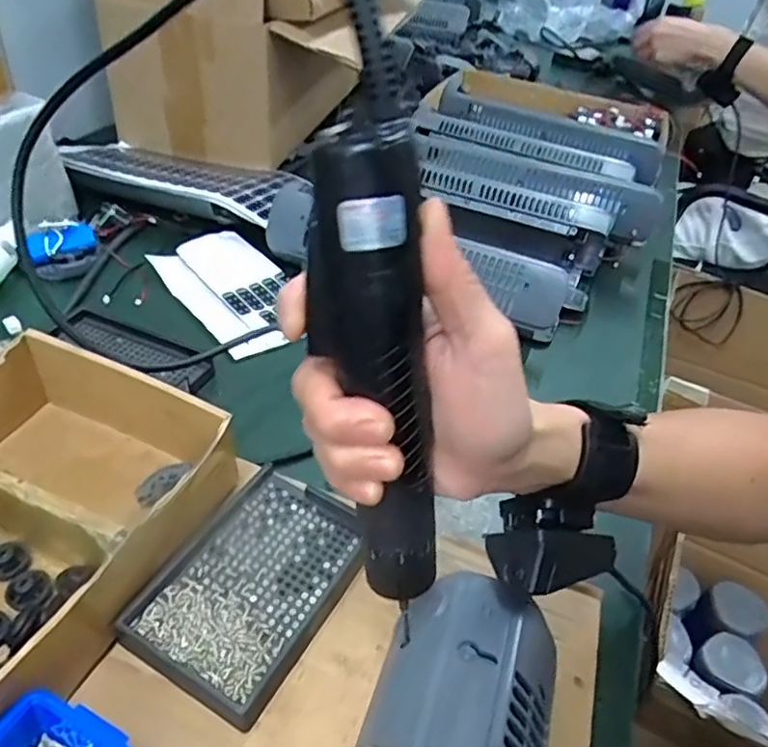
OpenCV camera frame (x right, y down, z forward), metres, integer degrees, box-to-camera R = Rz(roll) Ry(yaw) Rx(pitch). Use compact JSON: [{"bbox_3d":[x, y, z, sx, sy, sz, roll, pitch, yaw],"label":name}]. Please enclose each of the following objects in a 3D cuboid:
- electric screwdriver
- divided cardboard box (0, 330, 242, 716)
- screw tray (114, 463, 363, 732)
[{"bbox_3d":[0.000,0.009,0.250,0.033,0.201,0.034,-23,29,-31],"label":"electric screwdriver"},{"bbox_3d":[-0.211,0.081,0.363,0.172,0.069,0.206,20,42,14],"label":"divided cardboard box"},{"bbox_3d":[-0.074,0.123,0.378,0.093,0.024,0.137,24,43,19],"label":"screw tray"}]

